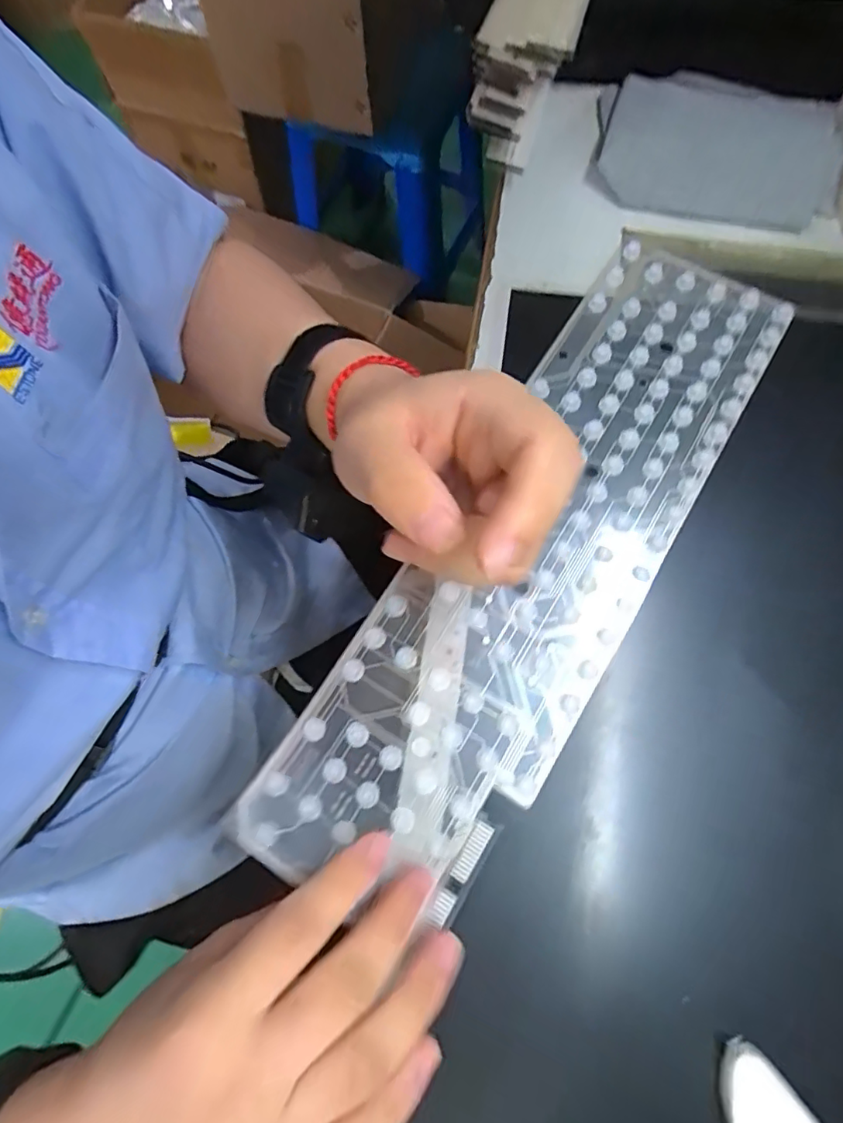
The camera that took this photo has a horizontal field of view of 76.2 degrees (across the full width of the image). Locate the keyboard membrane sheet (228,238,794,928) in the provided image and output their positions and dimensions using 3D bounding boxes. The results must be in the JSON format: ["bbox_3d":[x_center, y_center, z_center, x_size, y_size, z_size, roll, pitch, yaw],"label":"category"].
[{"bbox_3d":[0.068,-0.017,0.281,0.111,0.009,0.393,31,75,12],"label":"keyboard membrane sheet"}]

